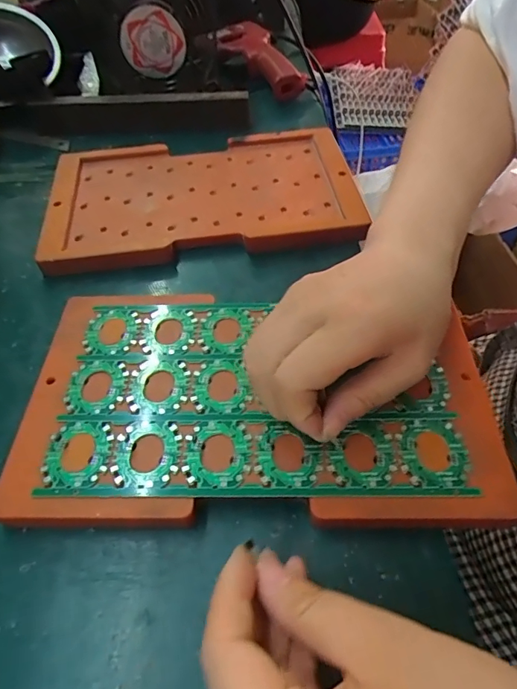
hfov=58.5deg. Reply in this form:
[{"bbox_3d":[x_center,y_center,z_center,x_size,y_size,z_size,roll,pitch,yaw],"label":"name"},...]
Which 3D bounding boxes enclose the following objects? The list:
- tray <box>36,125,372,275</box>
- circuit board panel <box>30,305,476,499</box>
[{"bbox_3d":[-0.043,-0.124,0.364,0.231,0.017,0.137,-8,52,-1],"label":"tray"},{"bbox_3d":[-0.003,0.022,0.247,0.201,0.004,0.119,-2,53,2],"label":"circuit board panel"}]

